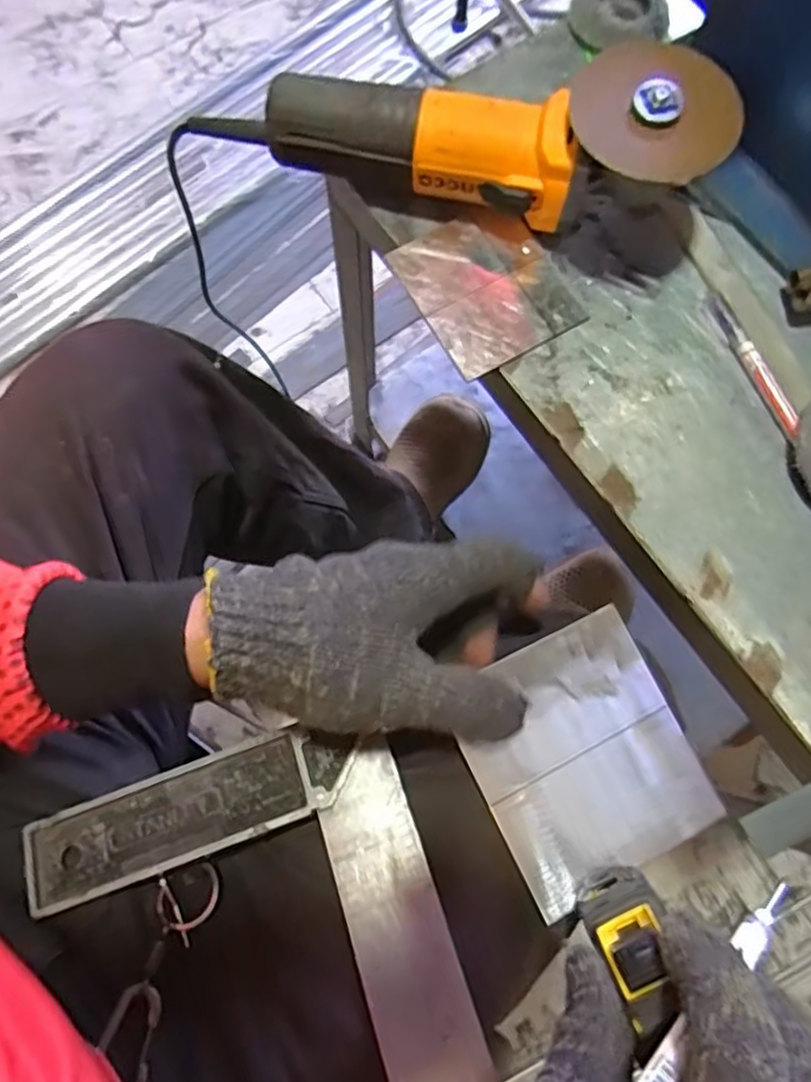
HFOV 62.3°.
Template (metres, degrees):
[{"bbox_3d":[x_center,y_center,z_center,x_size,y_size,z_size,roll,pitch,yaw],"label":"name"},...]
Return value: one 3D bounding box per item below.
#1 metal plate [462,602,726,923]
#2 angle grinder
[{"bbox_3d":[0.083,0.101,0.319,0.099,0.007,0.109,-25,78,-7],"label":"metal plate"},{"bbox_3d":[0.056,-0.267,0.439,0.274,0.094,0.081,15,76,3],"label":"angle grinder"}]

